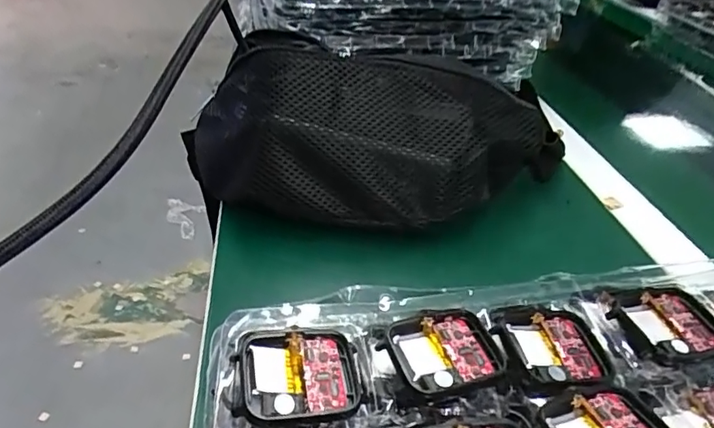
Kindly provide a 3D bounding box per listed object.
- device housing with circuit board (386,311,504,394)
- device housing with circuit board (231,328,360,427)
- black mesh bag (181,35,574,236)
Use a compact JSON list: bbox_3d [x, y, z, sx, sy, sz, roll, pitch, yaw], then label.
[{"bbox_3d":[0.036,0.056,0.210,0.042,0.006,0.036,-7,37,-15],"label":"device housing with circuit board"},{"bbox_3d":[-0.022,0.061,0.195,0.045,0.014,0.038,-2,36,-9],"label":"device housing with circuit board"},{"bbox_3d":[0.014,-0.052,0.369,0.281,0.109,0.120,7,36,4],"label":"black mesh bag"}]

